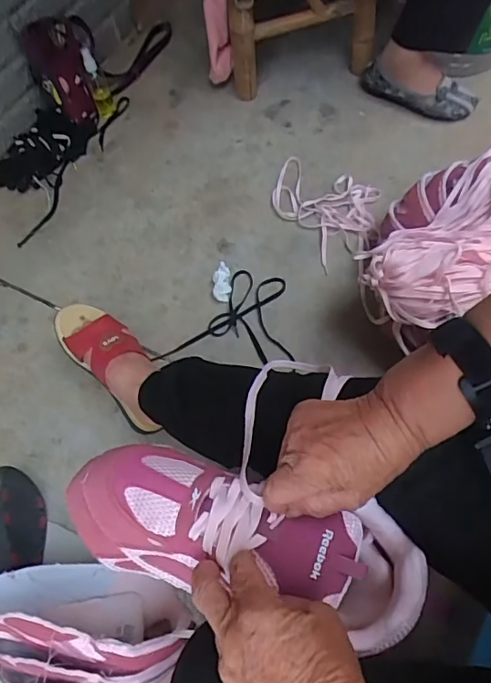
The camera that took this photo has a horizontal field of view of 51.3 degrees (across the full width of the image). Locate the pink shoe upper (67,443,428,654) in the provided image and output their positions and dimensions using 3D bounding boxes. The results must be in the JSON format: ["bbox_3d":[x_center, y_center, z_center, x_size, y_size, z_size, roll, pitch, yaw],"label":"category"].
[{"bbox_3d":[-0.006,0.147,0.391,0.263,0.062,0.092,14,66,5],"label":"pink shoe upper"}]

